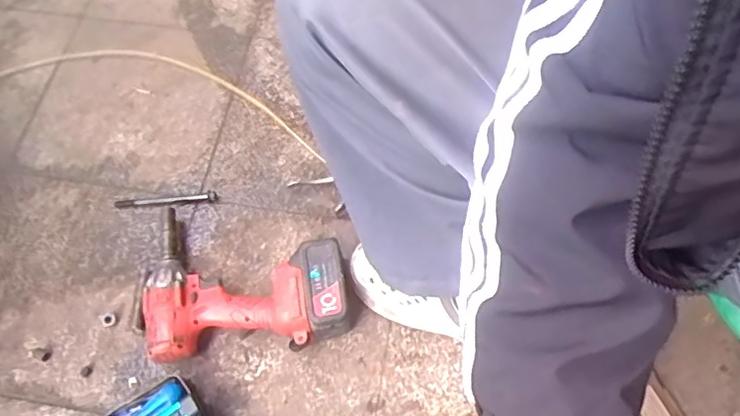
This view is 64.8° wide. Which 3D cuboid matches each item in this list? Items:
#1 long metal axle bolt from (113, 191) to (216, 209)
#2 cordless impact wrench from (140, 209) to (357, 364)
[{"bbox_3d":[-0.290,-0.012,0.832,0.138,0.016,0.018,-7,66,-1],"label":"long metal axle bolt"},{"bbox_3d":[-0.156,0.085,0.742,0.262,0.076,0.192,-5,63,0],"label":"cordless impact wrench"}]

